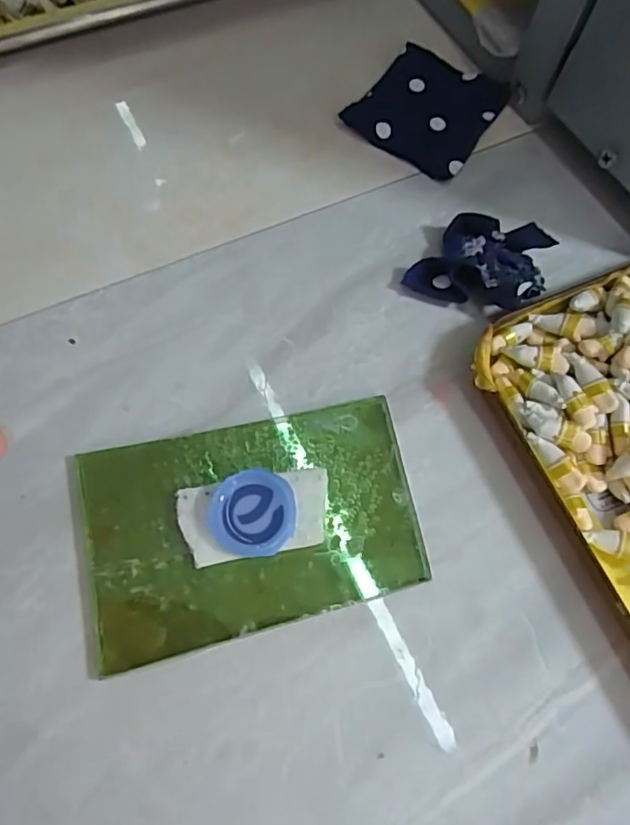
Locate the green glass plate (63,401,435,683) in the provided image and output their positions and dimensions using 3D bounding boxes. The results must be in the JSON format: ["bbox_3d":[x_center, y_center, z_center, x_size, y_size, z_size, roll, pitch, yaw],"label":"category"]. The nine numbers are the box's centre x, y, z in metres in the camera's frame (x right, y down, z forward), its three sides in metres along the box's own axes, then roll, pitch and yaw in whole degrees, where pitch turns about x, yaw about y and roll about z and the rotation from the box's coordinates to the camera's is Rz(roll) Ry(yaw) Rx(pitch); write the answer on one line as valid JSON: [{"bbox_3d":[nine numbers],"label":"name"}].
[{"bbox_3d":[-0.021,0.034,0.174,0.105,0.009,0.065,-14,67,-5],"label":"green glass plate"}]

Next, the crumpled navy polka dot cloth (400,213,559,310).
[{"bbox_3d":[0.064,-0.058,0.212,0.047,0.015,0.034,19,68,9],"label":"crumpled navy polka dot cloth"}]

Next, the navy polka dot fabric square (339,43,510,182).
[{"bbox_3d":[0.052,-0.141,0.252,0.058,0.004,0.064,32,71,14],"label":"navy polka dot fabric square"}]

